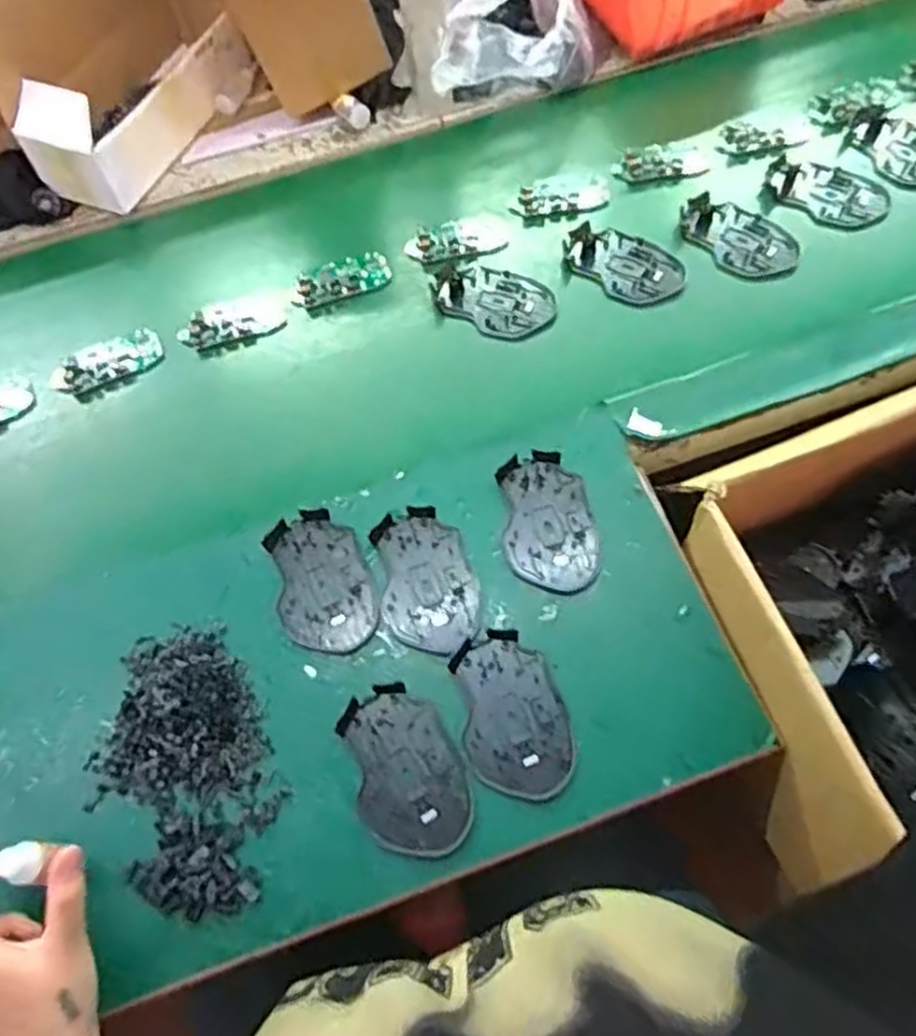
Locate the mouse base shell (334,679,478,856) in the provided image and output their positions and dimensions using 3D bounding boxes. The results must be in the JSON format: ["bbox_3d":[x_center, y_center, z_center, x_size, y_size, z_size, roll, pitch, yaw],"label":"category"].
[{"bbox_3d":[-0.037,0.173,0.508,0.073,0.009,0.114,-25,64,-9],"label":"mouse base shell"}]

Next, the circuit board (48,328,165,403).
[{"bbox_3d":[-0.330,-0.145,0.697,0.103,0.016,0.050,-27,64,-10],"label":"circuit board"}]

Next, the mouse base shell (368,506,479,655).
[{"bbox_3d":[-0.026,0.047,0.570,0.070,0.008,0.117,-11,63,-2],"label":"mouse base shell"}]

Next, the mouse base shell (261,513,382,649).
[{"bbox_3d":[-0.106,0.048,0.574,0.071,0.009,0.115,-17,63,-5],"label":"mouse base shell"}]

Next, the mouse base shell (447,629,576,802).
[{"bbox_3d":[0.039,0.137,0.521,0.071,0.006,0.115,-13,63,-3],"label":"mouse base shell"}]

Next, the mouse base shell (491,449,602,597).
[{"bbox_3d":[0.072,0.002,0.584,0.072,0.012,0.116,-10,63,-2],"label":"mouse base shell"}]

